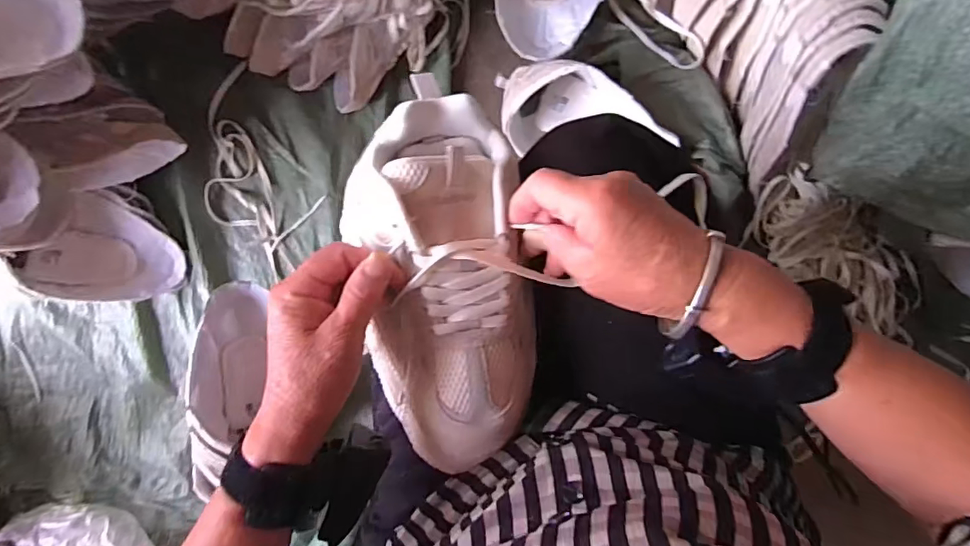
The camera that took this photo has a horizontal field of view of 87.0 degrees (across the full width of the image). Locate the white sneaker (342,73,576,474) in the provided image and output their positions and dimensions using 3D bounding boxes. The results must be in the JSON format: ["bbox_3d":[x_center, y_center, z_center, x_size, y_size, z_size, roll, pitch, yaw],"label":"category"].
[{"bbox_3d":[-0.026,0.007,0.352,0.115,0.078,0.259,-6,97,4],"label":"white sneaker"}]

